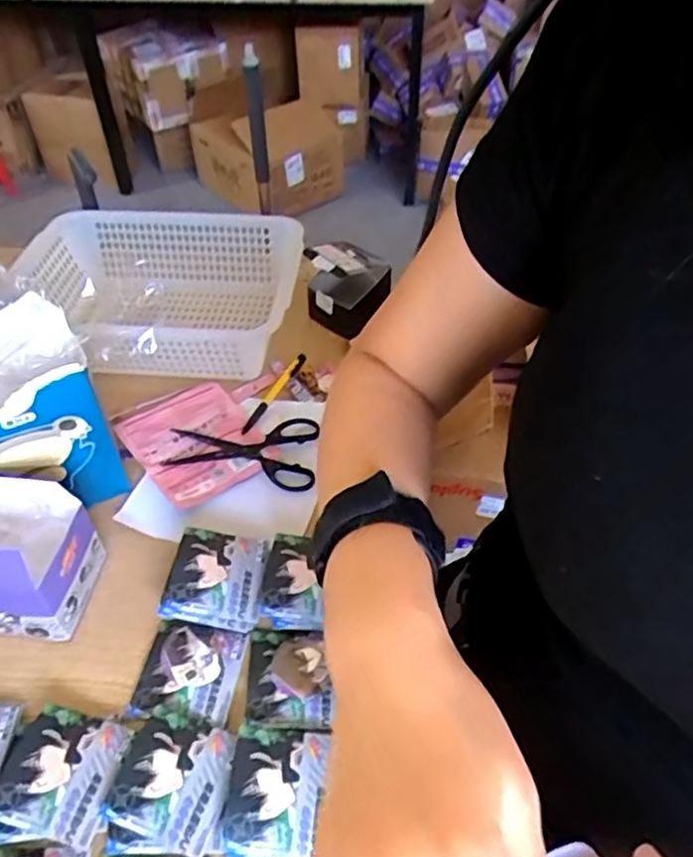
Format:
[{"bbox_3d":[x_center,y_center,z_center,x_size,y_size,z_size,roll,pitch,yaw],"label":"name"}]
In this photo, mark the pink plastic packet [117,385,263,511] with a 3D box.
[{"bbox_3d":[-0.168,0.011,0.720,0.128,0.015,0.150,-30,53,-25],"label":"pink plastic packet"}]

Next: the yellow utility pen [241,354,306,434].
[{"bbox_3d":[-0.087,-0.044,0.766,0.018,0.012,0.136,19,49,18],"label":"yellow utility pen"}]

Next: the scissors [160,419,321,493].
[{"bbox_3d":[-0.115,0.024,0.709,0.163,0.010,0.095,3,46,3],"label":"scissors"}]

